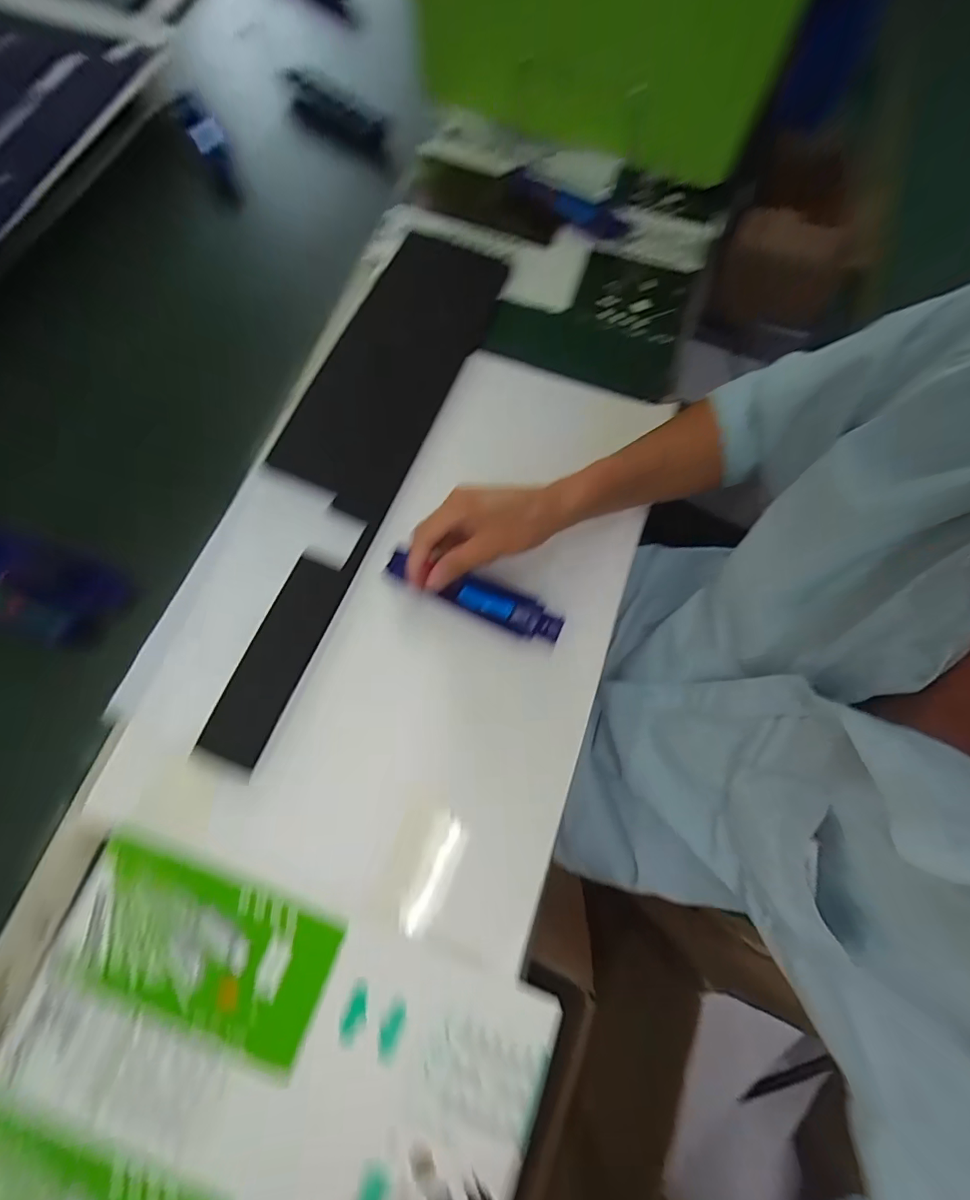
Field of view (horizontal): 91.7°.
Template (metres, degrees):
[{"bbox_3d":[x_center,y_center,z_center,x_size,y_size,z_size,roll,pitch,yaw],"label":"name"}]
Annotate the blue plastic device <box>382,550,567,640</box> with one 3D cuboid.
[{"bbox_3d":[-0.010,-0.005,0.428,0.166,0.017,0.032,22,78,6],"label":"blue plastic device"}]

